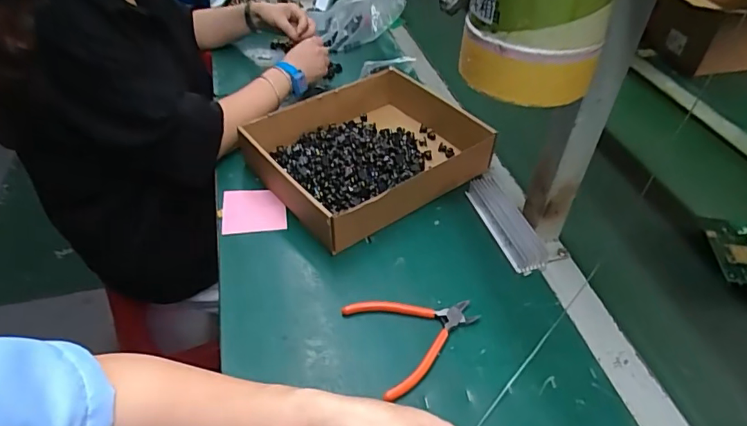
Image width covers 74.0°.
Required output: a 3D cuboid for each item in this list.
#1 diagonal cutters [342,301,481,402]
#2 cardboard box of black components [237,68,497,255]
[{"bbox_3d":[0.049,0.125,0.547,0.132,0.010,0.111,-19,46,-19],"label":"diagonal cutters"},{"bbox_3d":[0.001,-0.097,0.742,0.320,0.080,0.236,-28,50,-26],"label":"cardboard box of black components"}]

